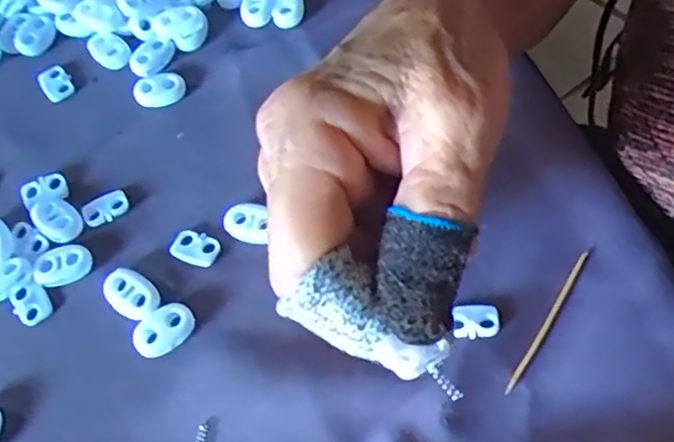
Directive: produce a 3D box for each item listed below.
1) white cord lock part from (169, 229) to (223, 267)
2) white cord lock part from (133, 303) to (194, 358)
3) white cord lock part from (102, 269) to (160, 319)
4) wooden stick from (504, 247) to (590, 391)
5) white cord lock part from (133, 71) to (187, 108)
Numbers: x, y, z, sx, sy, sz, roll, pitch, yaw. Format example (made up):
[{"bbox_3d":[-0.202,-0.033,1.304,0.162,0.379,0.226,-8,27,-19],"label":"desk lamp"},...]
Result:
[{"bbox_3d":[-0.055,0.010,0.249,0.019,0.004,0.012,20,67,16],"label":"white cord lock part"},{"bbox_3d":[-0.063,0.040,0.234,0.022,0.005,0.014,-32,64,-10],"label":"white cord lock part"},{"bbox_3d":[-0.077,0.027,0.239,0.022,0.005,0.015,34,72,21],"label":"white cord lock part"},{"bbox_3d":[0.075,0.034,0.225,0.004,0.004,0.061,30,68,19],"label":"wooden stick"},{"bbox_3d":[-0.078,-0.058,0.283,0.022,0.006,0.015,-19,62,-6],"label":"white cord lock part"}]

